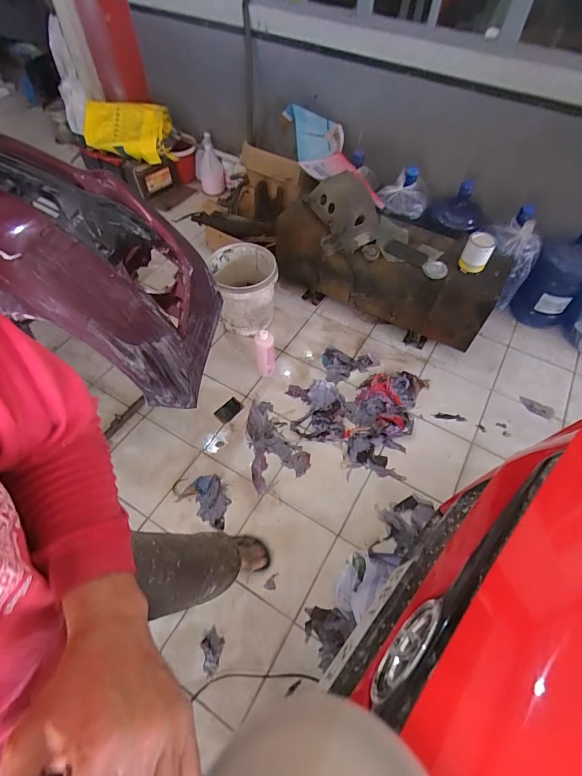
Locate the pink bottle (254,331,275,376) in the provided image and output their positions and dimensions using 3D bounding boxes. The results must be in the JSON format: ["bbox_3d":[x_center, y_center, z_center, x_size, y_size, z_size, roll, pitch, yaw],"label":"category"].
[{"bbox_3d":[-0.112,-0.139,1.574,0.079,0.244,0.079,-3,58,-4],"label":"pink bottle"}]

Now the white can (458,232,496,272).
[{"bbox_3d":[0.736,-0.533,1.493,0.104,0.144,0.096,25,59,15],"label":"white can"}]

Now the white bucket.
[{"bbox_3d":[-0.202,-0.438,1.742,0.276,0.311,0.314,-11,57,-9],"label":"white bucket"}]

